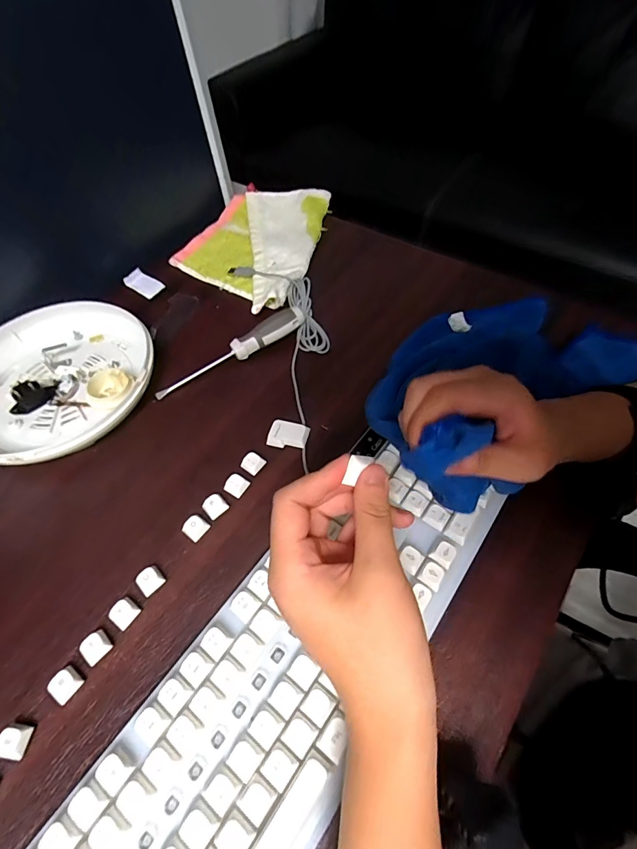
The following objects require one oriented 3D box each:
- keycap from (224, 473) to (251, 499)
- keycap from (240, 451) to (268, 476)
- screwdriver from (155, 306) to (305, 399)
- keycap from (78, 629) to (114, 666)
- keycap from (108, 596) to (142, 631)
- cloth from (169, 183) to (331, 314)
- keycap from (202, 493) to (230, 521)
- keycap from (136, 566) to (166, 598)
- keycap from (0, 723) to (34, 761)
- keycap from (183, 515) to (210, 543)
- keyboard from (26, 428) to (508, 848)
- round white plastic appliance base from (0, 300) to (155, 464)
[{"bbox_3d":[-0.073,0.053,0.362,0.019,0.006,0.018,26,62,19],"label":"keycap"},{"bbox_3d":[-0.060,0.035,0.373,0.019,0.006,0.018,30,63,21],"label":"keycap"},{"bbox_3d":[-0.095,-0.080,0.437,0.173,0.028,0.023,-27,59,-14],"label":"screwdriver"},{"bbox_3d":[-0.162,0.162,0.296,0.018,0.011,0.018,-39,62,-20],"label":"keycap"},{"bbox_3d":[-0.147,0.143,0.308,0.018,0.011,0.019,31,63,21],"label":"keycap"},{"bbox_3d":[-0.077,-0.253,0.554,0.179,0.023,0.225,24,61,18],"label":"cloth"},{"bbox_3d":[-0.089,0.069,0.352,0.019,0.008,0.019,-38,62,-20],"label":"keycap"},{"bbox_3d":[-0.132,0.123,0.321,0.018,0.011,0.017,-36,61,-19],"label":"keycap"},{"bbox_3d":[-0.199,0.208,0.268,0.018,0.011,0.019,4,57,6],"label":"keycap"},{"bbox_3d":[-0.103,0.086,0.342,0.018,0.010,0.018,34,65,23],"label":"keycap"},{"bbox_3d":[-0.027,0.175,0.269,0.127,0.027,0.387,32,64,22],"label":"keyboard"},{"bbox_3d":[-0.274,-0.049,0.427,0.197,0.037,0.199,-2,56,2],"label":"round white plastic appliance base"}]

